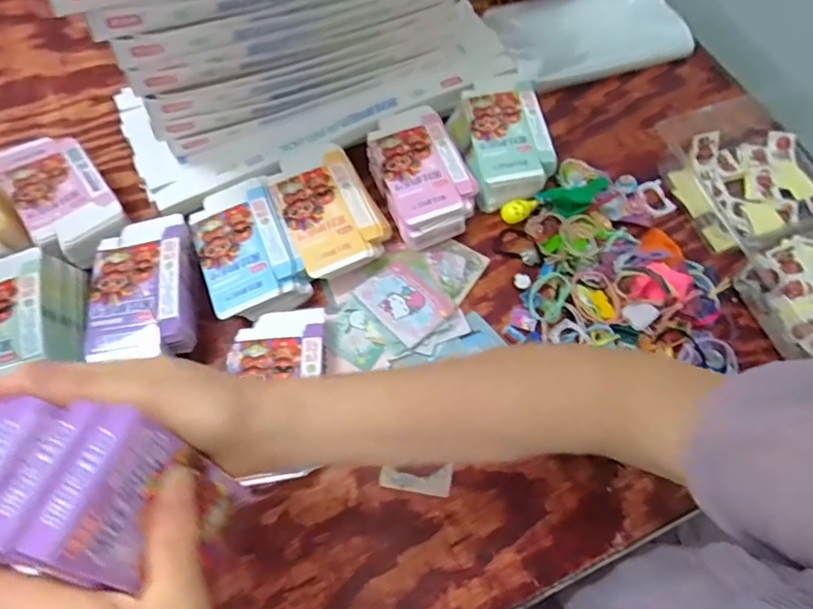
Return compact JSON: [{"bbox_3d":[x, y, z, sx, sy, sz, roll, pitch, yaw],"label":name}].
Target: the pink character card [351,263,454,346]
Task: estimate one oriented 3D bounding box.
[{"bbox_3d":[-0.001,-0.004,0.544,0.066,0.007,0.086,-40,65,-18],"label":"pink character card"}]

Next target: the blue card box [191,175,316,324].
[{"bbox_3d":[-0.166,-0.055,0.555,0.092,0.040,0.152,-23,67,-10],"label":"blue card box"}]

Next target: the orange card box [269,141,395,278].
[{"bbox_3d":[-0.080,-0.101,0.572,0.101,0.037,0.150,-23,67,-10],"label":"orange card box"}]

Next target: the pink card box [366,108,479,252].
[{"bbox_3d":[0.015,-0.145,0.589,0.093,0.036,0.156,-21,66,-9],"label":"pink card box"}]

